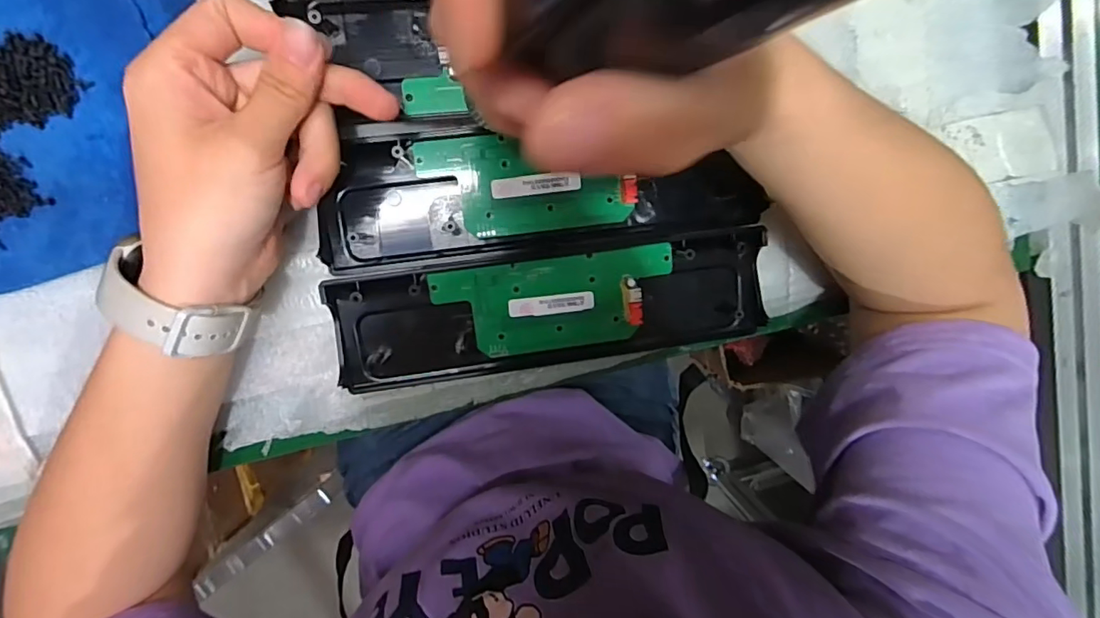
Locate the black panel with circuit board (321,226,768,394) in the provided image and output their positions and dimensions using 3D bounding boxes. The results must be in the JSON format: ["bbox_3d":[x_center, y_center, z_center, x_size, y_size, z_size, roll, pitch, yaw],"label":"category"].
[{"bbox_3d":[0.004,0.001,0.301,0.244,0.020,0.062,-8,101,-6],"label":"black panel with circuit board"}]

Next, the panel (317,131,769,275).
[{"bbox_3d":[-0.001,-0.062,0.291,0.241,0.017,0.069,-4,100,-6],"label":"panel"}]

